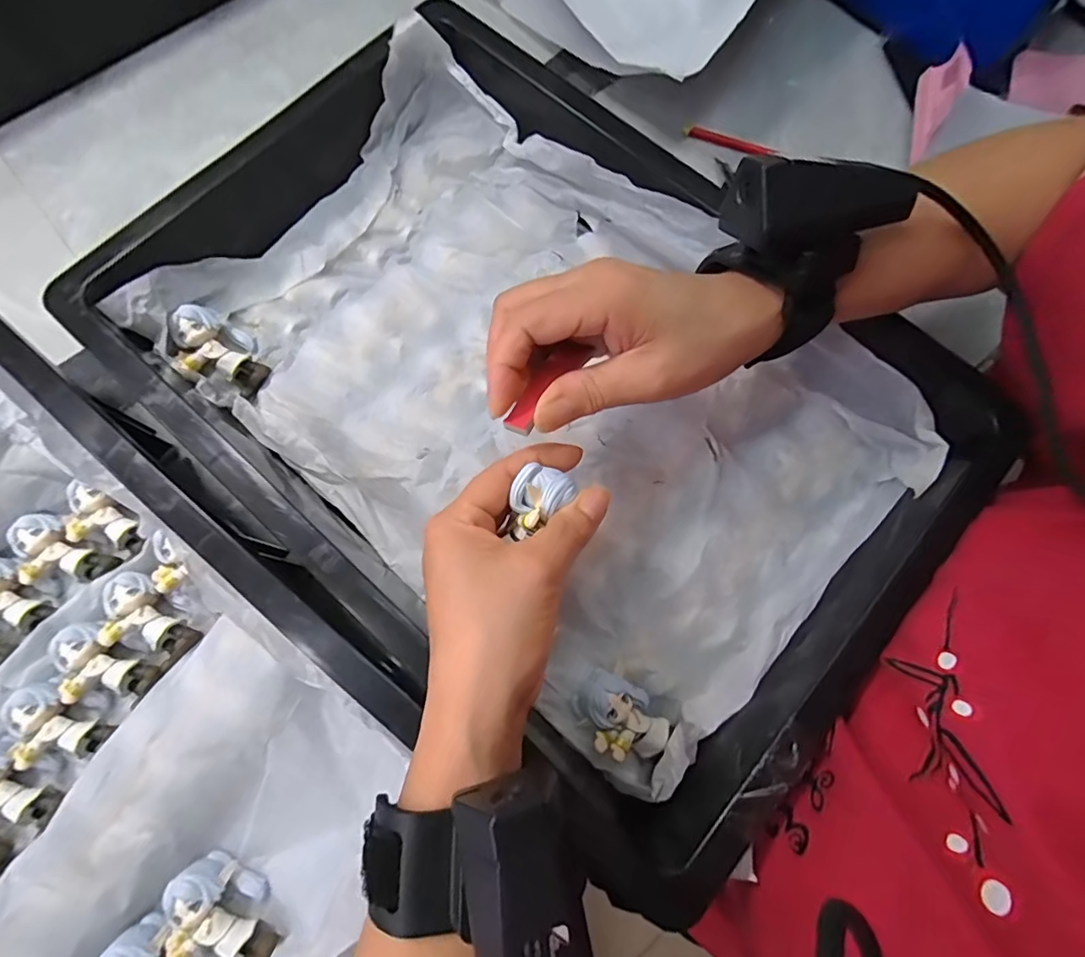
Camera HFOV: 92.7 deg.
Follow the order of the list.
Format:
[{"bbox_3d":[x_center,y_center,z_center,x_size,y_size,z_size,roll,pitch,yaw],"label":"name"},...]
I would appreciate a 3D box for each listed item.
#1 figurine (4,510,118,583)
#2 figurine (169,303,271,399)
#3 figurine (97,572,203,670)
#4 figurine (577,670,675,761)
[{"bbox_3d":[-0.290,0.047,0.309,0.061,0.015,0.035,29,77,5],"label":"figurine"},{"bbox_3d":[-0.203,-0.078,0.327,0.059,0.019,0.039,32,85,-19],"label":"figurine"},{"bbox_3d":[-0.230,0.084,0.298,0.058,0.020,0.033,43,79,9],"label":"figurine"},{"bbox_3d":[0.042,0.127,0.274,0.053,0.022,0.035,27,77,5],"label":"figurine"}]

